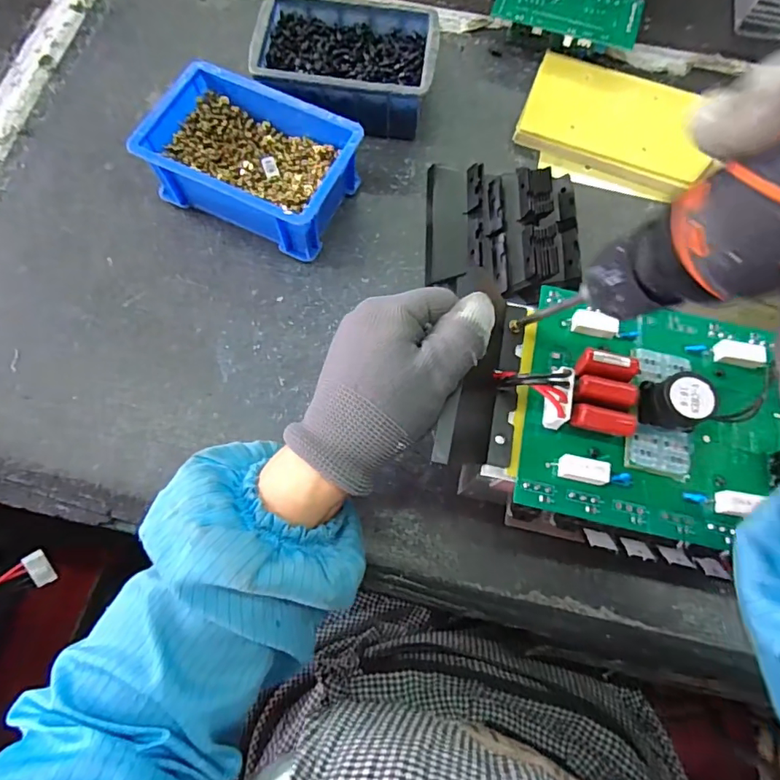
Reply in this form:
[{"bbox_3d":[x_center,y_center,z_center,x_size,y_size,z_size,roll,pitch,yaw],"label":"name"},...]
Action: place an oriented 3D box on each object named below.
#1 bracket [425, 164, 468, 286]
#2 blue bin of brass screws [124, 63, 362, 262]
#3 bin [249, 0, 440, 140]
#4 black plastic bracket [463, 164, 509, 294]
[{"bbox_3d":[0.046,-0.137,0.405,0.034,0.007,0.112,-4,71,17],"label":"bracket"},{"bbox_3d":[-0.106,-0.175,0.392,0.151,0.055,0.107,26,72,7],"label":"blue bin of brass screws"},{"bbox_3d":[-0.035,-0.277,0.434,0.146,0.056,0.111,6,71,1],"label":"bin"},{"bbox_3d":[0.076,-0.127,0.396,0.029,0.013,0.110,1,71,-1],"label":"black plastic bracket"}]

